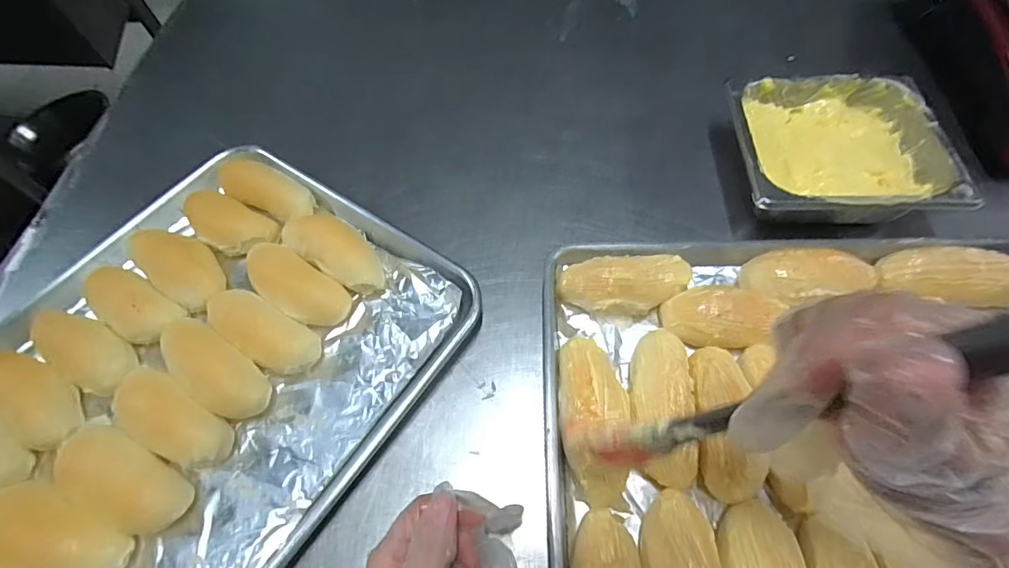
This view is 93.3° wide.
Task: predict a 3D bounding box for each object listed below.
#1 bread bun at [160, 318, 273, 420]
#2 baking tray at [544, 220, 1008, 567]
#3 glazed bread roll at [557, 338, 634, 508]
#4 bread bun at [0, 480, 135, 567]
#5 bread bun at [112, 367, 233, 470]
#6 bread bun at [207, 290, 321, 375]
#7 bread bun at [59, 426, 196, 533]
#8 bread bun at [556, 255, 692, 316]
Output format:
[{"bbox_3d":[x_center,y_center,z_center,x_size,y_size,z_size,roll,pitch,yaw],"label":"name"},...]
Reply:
[{"bbox_3d":[-0.226,0.069,0.374,0.106,0.026,0.042,32,66,18],"label":"bread bun"},{"bbox_3d":[0.253,0.113,0.328,0.446,0.046,0.346,-1,60,2],"label":"baking tray"},{"bbox_3d":[0.065,0.096,0.343,0.048,0.041,0.113,-5,60,0],"label":"glazed bread roll"},{"bbox_3d":[-0.306,0.168,0.320,0.102,0.033,0.050,22,64,14],"label":"bread bun"},{"bbox_3d":[-0.250,0.103,0.360,0.098,0.029,0.040,28,65,17],"label":"bread bun"},{"bbox_3d":[-0.198,0.040,0.390,0.099,0.028,0.041,26,65,16],"label":"bread bun"},{"bbox_3d":[-0.269,0.135,0.335,0.095,0.033,0.044,24,64,15],"label":"bread bun"},{"bbox_3d":[0.100,0.003,0.396,0.110,0.046,0.046,-3,60,0],"label":"bread bun"}]

